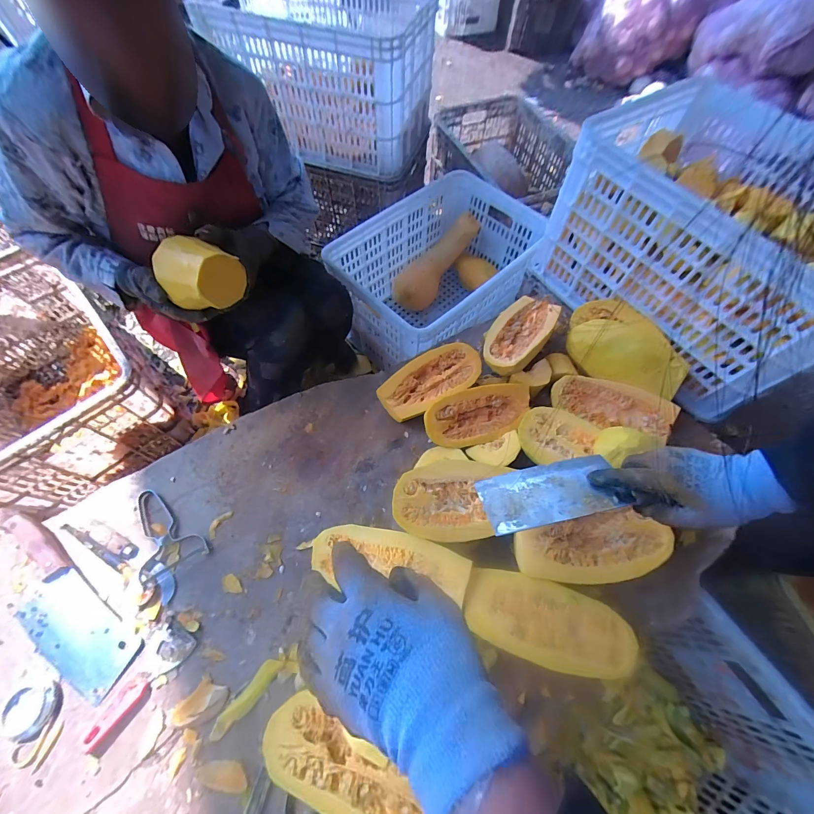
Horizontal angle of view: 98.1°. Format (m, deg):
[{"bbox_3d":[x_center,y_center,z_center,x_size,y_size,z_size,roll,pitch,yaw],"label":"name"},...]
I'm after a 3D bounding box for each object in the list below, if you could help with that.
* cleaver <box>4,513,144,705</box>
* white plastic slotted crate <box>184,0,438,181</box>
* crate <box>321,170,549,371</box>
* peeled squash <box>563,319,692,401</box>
[{"bbox_3d":[-0.493,0.271,0.490,0.288,0.026,0.088,35,66,16],"label":"cleaver"},{"bbox_3d":[-0.235,-0.883,0.959,0.526,0.324,0.397,14,64,4],"label":"white plastic slotted crate"},{"bbox_3d":[0.099,-0.369,1.042,0.389,0.289,0.582,39,69,15],"label":"crate"},{"bbox_3d":[0.404,-0.099,0.654,0.197,0.054,0.121,23,64,10],"label":"peeled squash"}]

